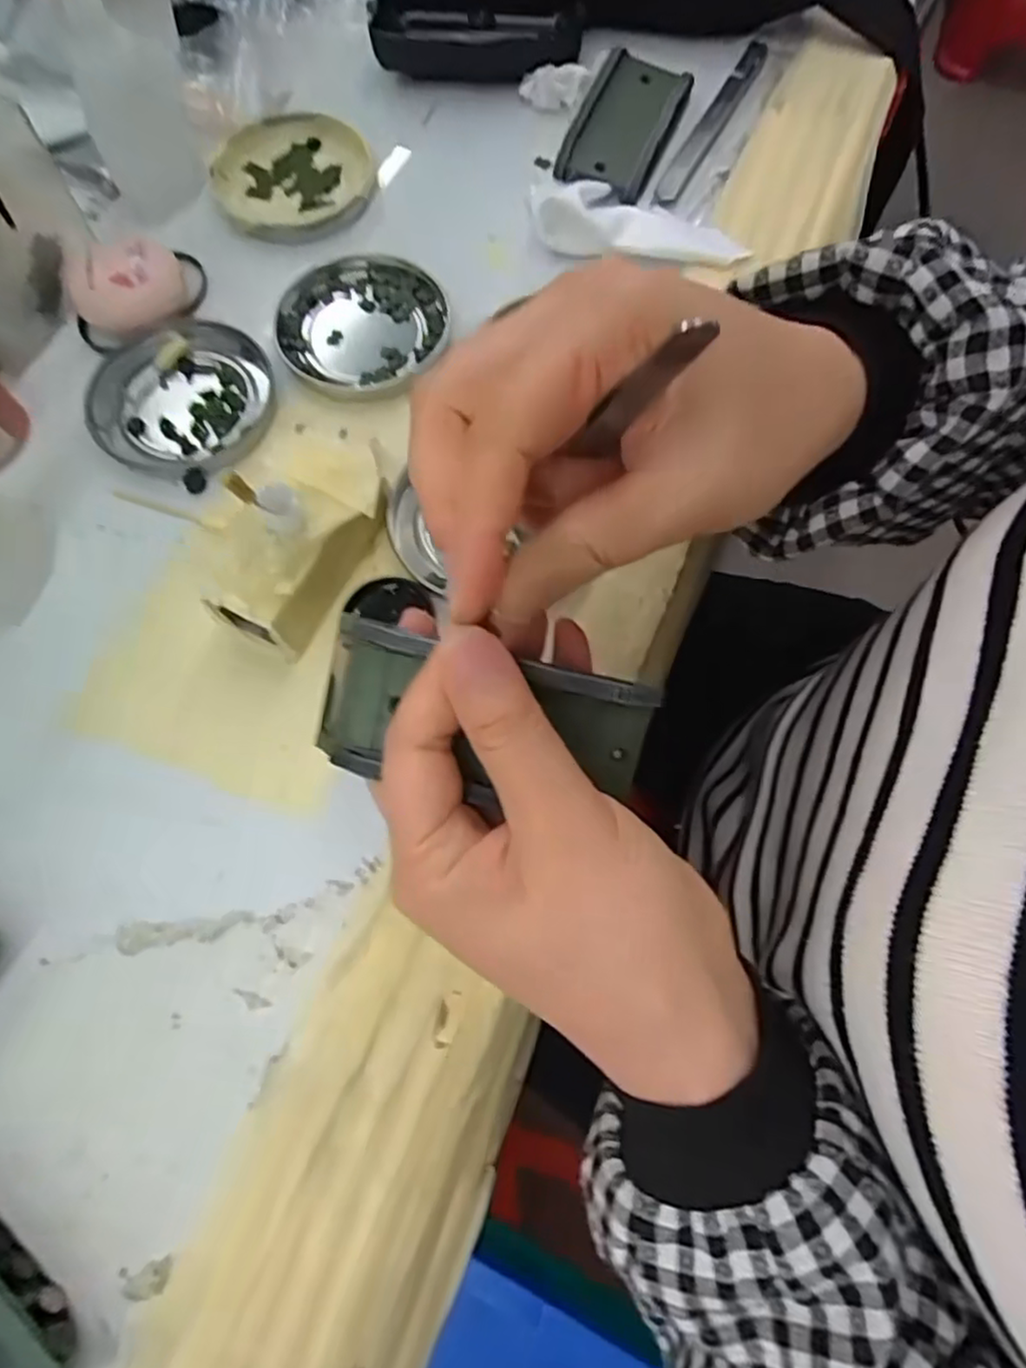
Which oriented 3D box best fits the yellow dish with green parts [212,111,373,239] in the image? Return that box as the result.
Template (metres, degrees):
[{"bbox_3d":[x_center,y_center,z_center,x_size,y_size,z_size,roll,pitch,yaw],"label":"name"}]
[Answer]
[{"bbox_3d":[-0.111,-0.256,0.343,0.075,0.011,0.071,0,71,0],"label":"yellow dish with green parts"}]

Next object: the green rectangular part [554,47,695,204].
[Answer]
[{"bbox_3d":[0.057,-0.284,0.350,0.045,0.018,0.086,21,72,7],"label":"green rectangular part"}]

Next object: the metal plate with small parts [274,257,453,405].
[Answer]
[{"bbox_3d":[-0.070,-0.164,0.317,0.074,0.009,0.077,0,71,0],"label":"metal plate with small parts"}]

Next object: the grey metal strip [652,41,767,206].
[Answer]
[{"bbox_3d":[0.105,-0.297,0.361,0.014,0.006,0.131,28,73,9],"label":"grey metal strip"}]

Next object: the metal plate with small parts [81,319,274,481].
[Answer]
[{"bbox_3d":[-0.148,-0.128,0.304,0.075,0.007,0.076,0,71,0],"label":"metal plate with small parts"}]

